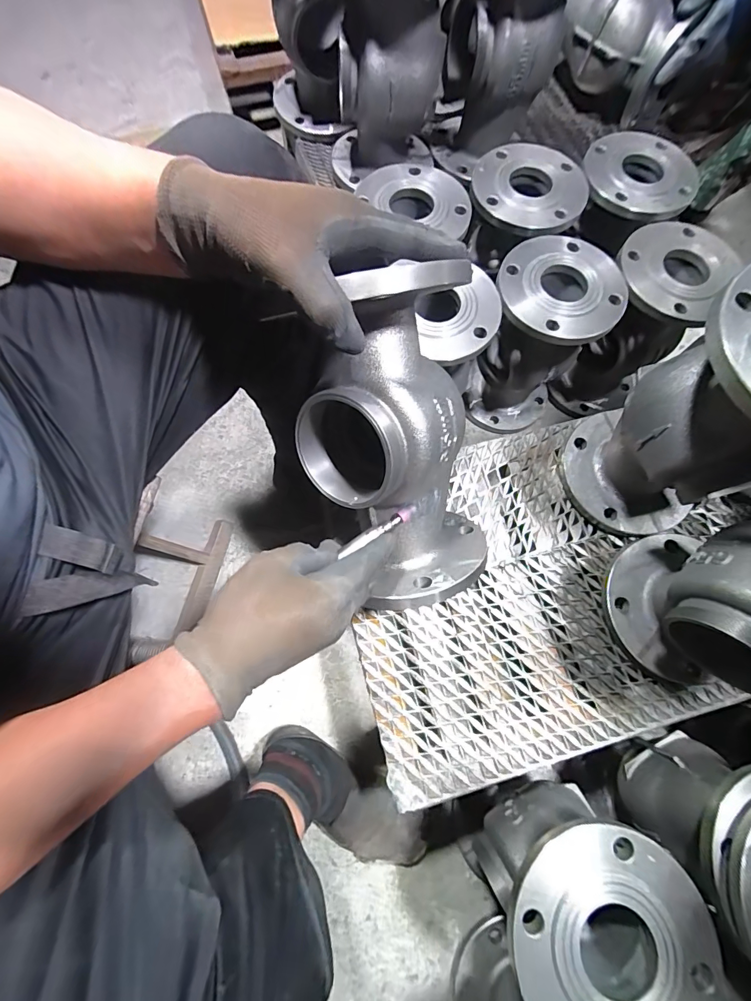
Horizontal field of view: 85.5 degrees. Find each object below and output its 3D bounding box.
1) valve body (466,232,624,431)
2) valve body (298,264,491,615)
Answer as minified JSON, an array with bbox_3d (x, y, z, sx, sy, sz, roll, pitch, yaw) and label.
[{"bbox_3d":[0.258,-0.258,0.681,0.170,0.270,0.174,14,73,4],"label":"valve body"},{"bbox_3d":[0.013,-0.044,0.370,0.149,0.254,0.129,-17,28,-6],"label":"valve body"}]

